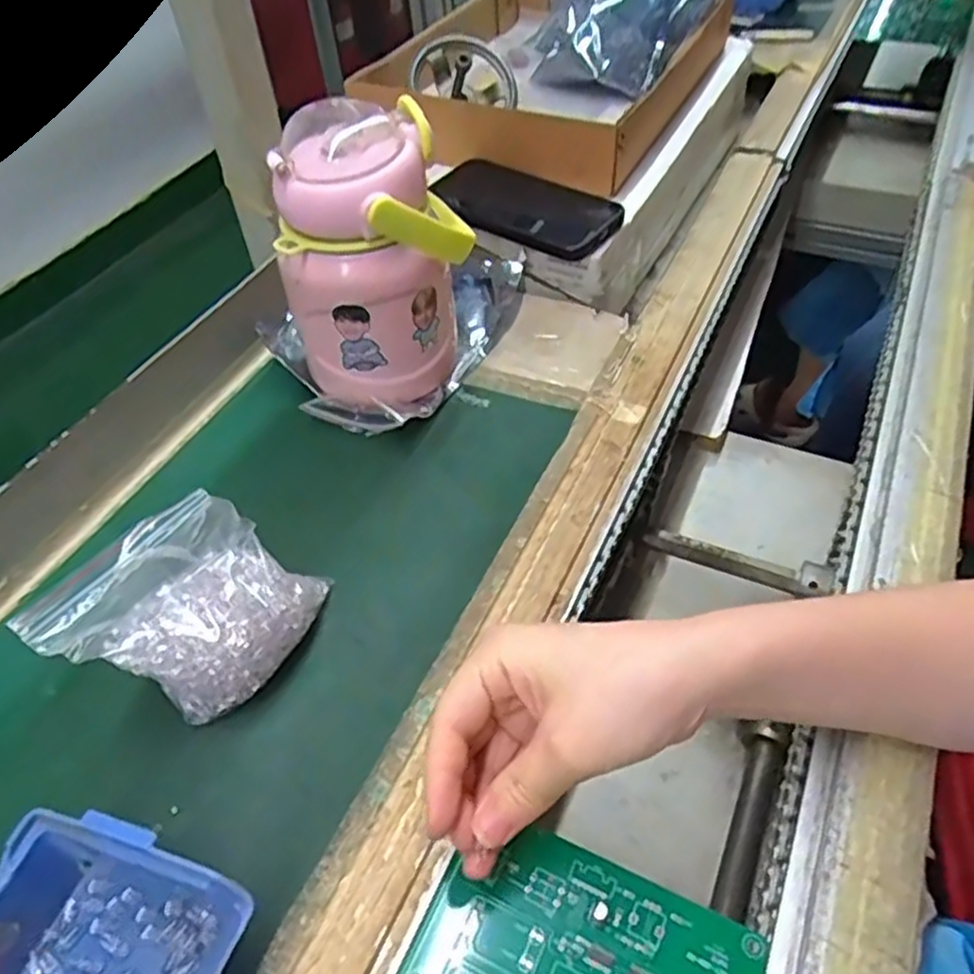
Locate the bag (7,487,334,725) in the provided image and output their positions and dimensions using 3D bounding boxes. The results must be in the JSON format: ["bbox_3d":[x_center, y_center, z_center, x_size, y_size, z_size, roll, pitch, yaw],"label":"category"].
[{"bbox_3d":[-0.145,0.057,0.365,0.106,0.053,0.104,18,53,19],"label":"bag"}]

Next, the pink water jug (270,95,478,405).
[{"bbox_3d":[-0.062,-0.132,0.452,0.092,0.162,0.090,16,52,17],"label":"pink water jug"}]

